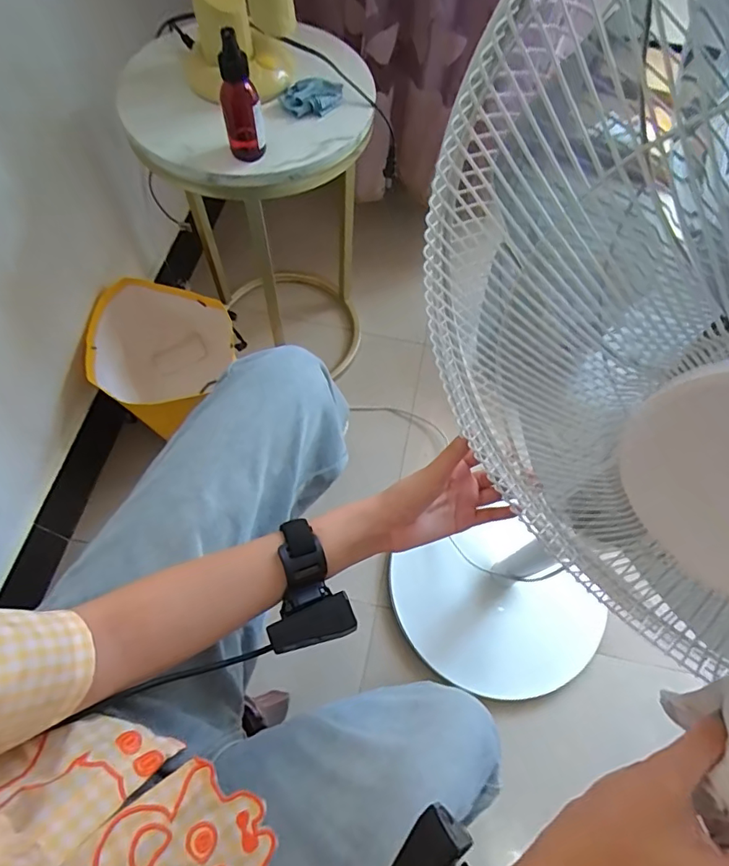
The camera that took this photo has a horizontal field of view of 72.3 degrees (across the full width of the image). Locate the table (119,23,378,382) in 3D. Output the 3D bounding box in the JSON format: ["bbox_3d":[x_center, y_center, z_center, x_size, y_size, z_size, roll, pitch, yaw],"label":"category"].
[{"bbox_3d":[-0.148,-0.328,0.850,0.306,0.579,0.267,-16,67,-10],"label":"table"}]

